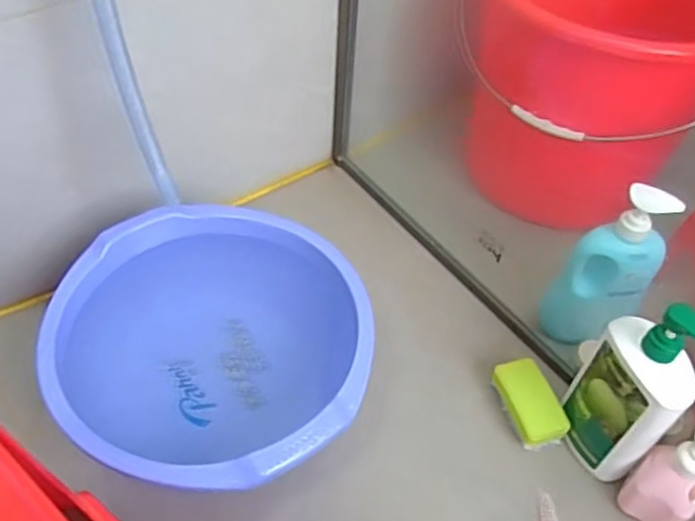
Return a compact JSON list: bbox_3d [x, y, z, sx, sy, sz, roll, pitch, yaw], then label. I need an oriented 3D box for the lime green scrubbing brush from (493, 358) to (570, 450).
[{"bbox_3d":[0.226,0.177,0.838,0.060,0.032,0.107,-9,52,-12],"label":"lime green scrubbing brush"}]

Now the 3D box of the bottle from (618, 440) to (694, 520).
[{"bbox_3d":[0.353,0.236,0.724,0.048,0.157,0.071,-26,57,-24],"label":"bottle"}]

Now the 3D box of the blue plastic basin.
[{"bbox_3d":[-0.148,0.110,0.767,0.319,0.144,0.342,2,50,-3],"label":"blue plastic basin"}]

